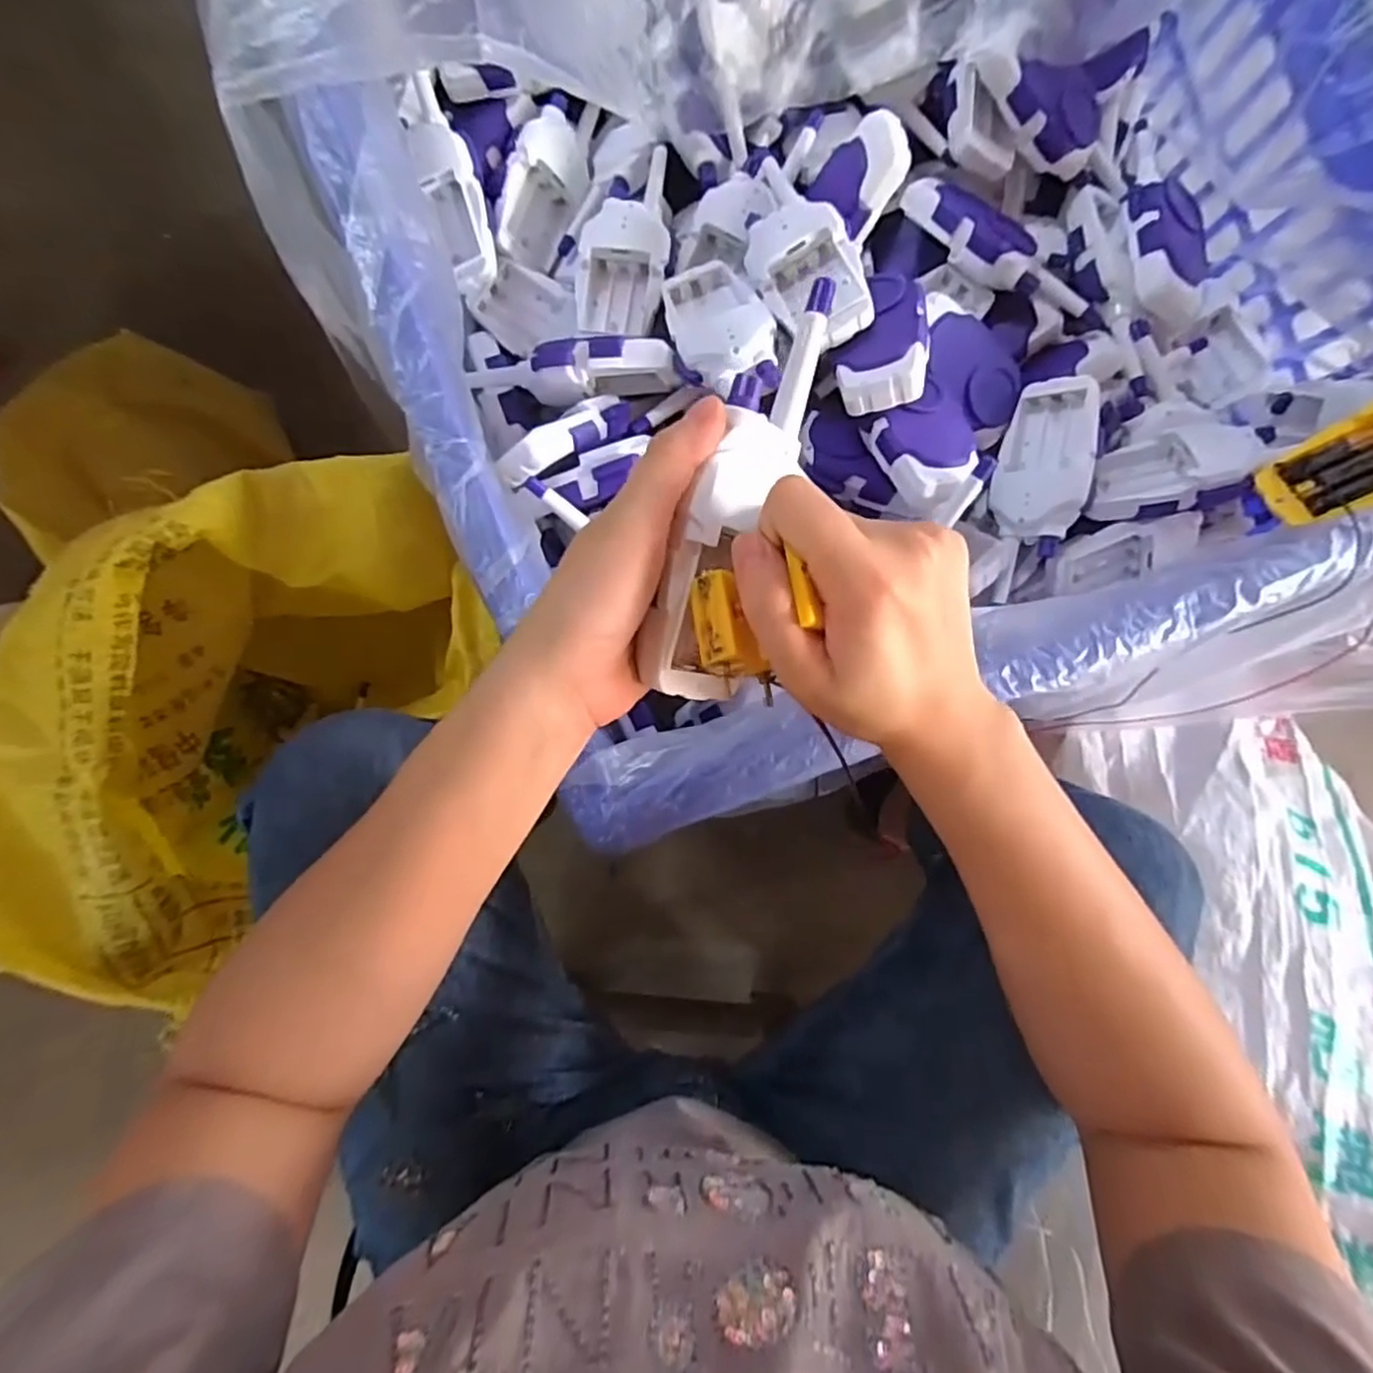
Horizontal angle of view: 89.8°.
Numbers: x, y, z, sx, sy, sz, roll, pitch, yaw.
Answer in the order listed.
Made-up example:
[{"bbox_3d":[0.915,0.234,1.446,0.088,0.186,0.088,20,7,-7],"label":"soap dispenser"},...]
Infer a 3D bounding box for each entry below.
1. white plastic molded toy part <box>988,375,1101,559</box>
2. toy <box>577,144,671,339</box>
[{"bbox_3d":[0.255,-0.155,0.488,0.062,0.036,0.116,10,91,42],"label":"white plastic molded toy part"},{"bbox_3d":[-0.046,-0.321,0.509,0.061,0.040,0.134,3,87,-3],"label":"toy"}]

